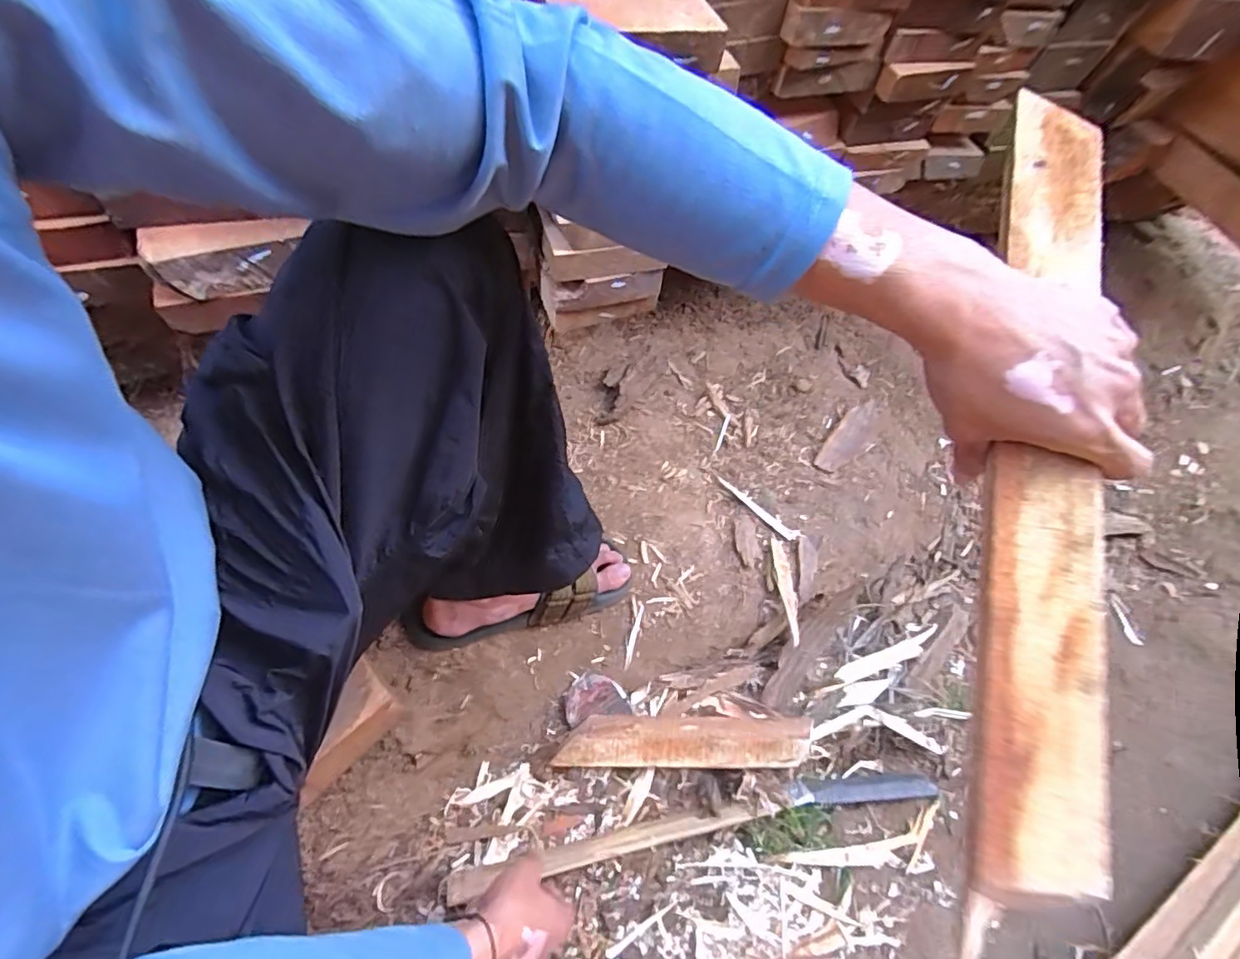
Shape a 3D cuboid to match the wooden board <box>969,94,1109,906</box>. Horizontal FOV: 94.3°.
[{"bbox_3d":[0.246,-0.034,0.334,0.054,0.008,0.485,8,71,21],"label":"wooden board"}]

